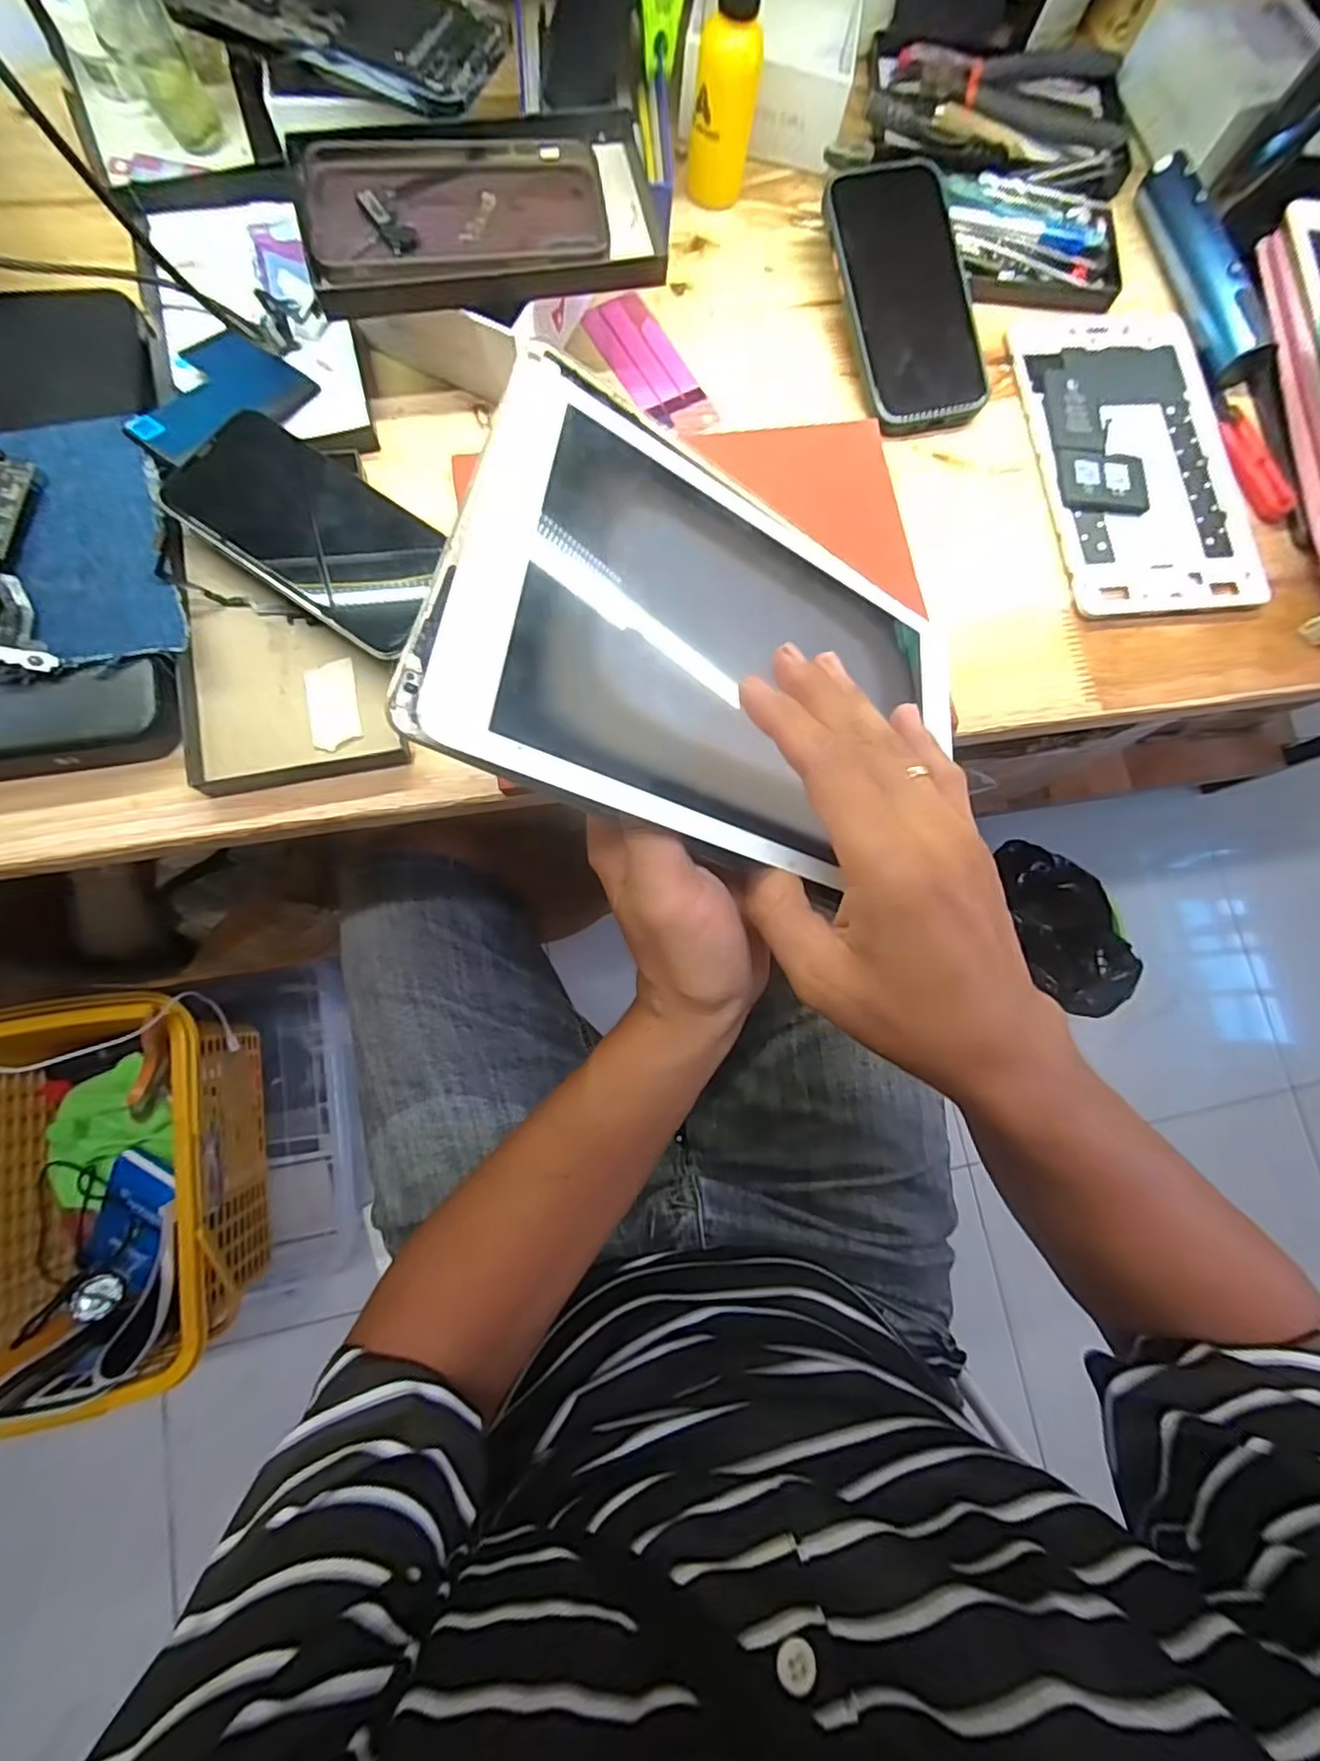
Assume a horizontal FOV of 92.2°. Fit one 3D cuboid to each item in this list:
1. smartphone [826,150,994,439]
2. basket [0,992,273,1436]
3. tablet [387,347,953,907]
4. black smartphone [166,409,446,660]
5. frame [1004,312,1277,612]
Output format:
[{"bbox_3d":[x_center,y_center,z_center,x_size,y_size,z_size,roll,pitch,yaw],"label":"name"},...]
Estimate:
[{"bbox_3d":[0.149,-0.348,0.381,0.077,0.019,0.146,-13,89,-9],"label":"smartphone"},{"bbox_3d":[-0.580,0.311,0.678,0.239,0.215,0.362,-9,81,-7],"label":"basket"},{"bbox_3d":[0.034,-0.088,0.252,0.222,0.010,0.177,20,66,-25],"label":"tablet"},{"bbox_3d":[-0.169,-0.172,0.309,0.133,0.013,0.070,33,83,-6],"label":"black smartphone"},{"bbox_3d":[0.297,-0.262,0.396,0.125,0.007,0.206,-9,82,-5],"label":"frame"}]

